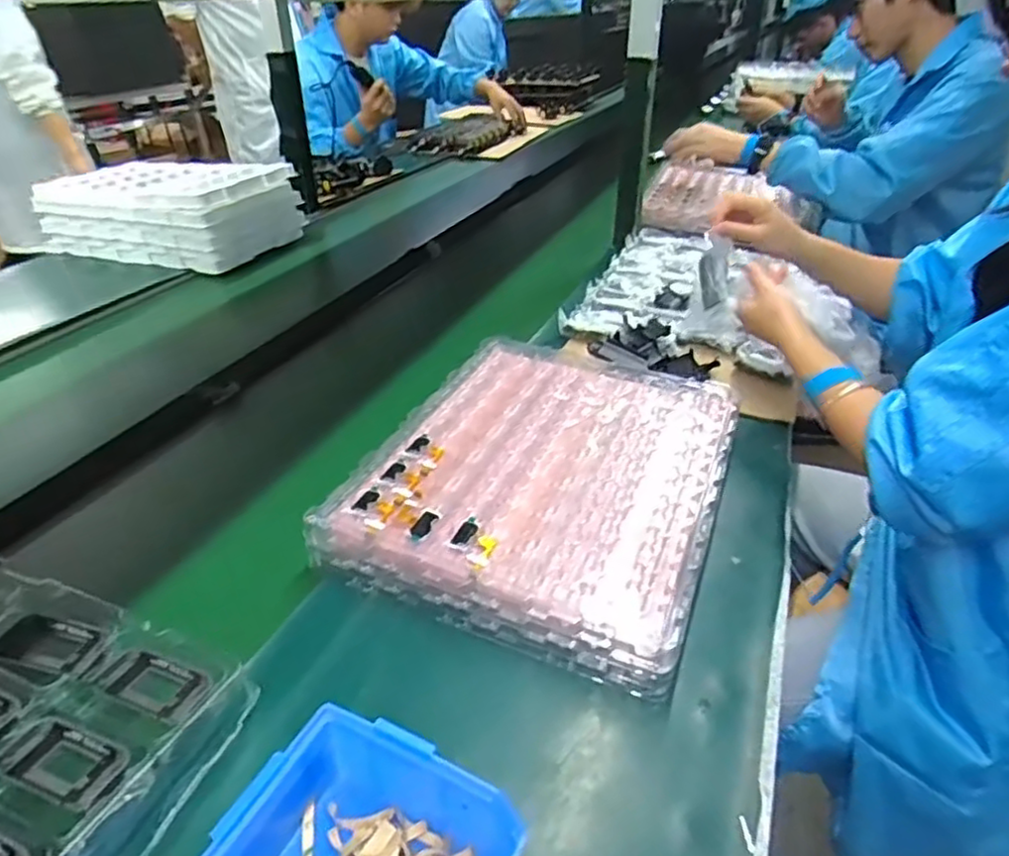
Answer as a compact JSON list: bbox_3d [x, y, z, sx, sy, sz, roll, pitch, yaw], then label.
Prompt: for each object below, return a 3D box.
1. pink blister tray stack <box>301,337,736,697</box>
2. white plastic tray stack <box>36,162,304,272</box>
[{"bbox_3d":[0.047,0.039,0.644,0.300,0.063,0.388,13,36,19],"label":"pink blister tray stack"},{"bbox_3d":[-0.641,-0.423,1.275,0.426,0.127,0.243,12,36,18],"label":"white plastic tray stack"}]

